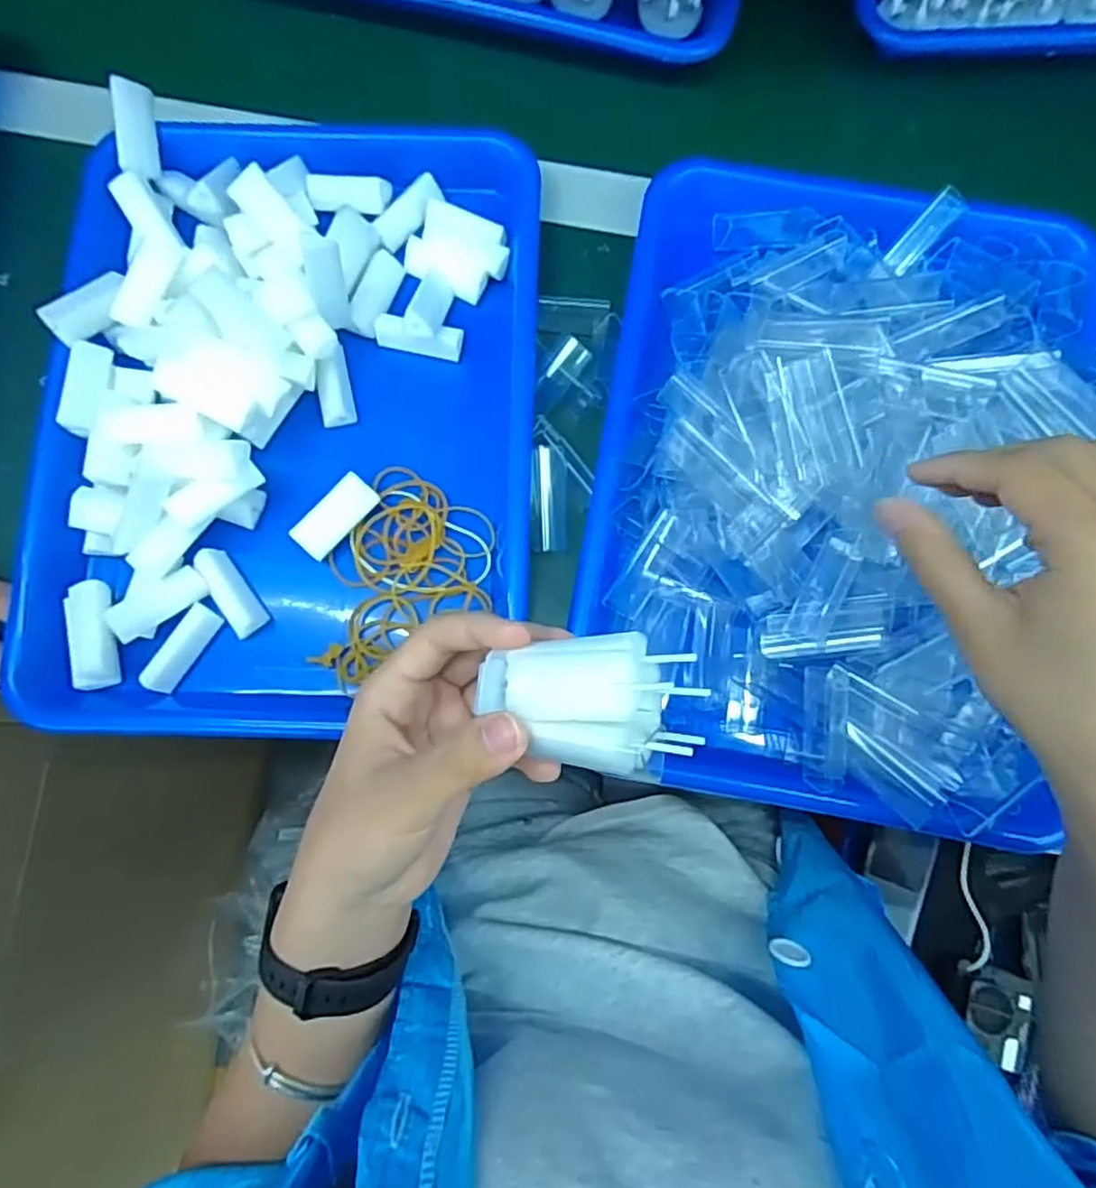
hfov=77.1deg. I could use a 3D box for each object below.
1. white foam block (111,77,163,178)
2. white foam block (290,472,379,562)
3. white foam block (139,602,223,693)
[{"bbox_3d":[-0.222,-0.249,0.369,0.012,0.022,0.047,5,98,41],"label":"white foam block"},{"bbox_3d":[-0.108,-0.039,0.353,0.018,0.018,0.045,41,82,7],"label":"white foam block"},{"bbox_3d":[-0.182,0.027,0.343,0.015,0.015,0.045,34,81,6],"label":"white foam block"}]

